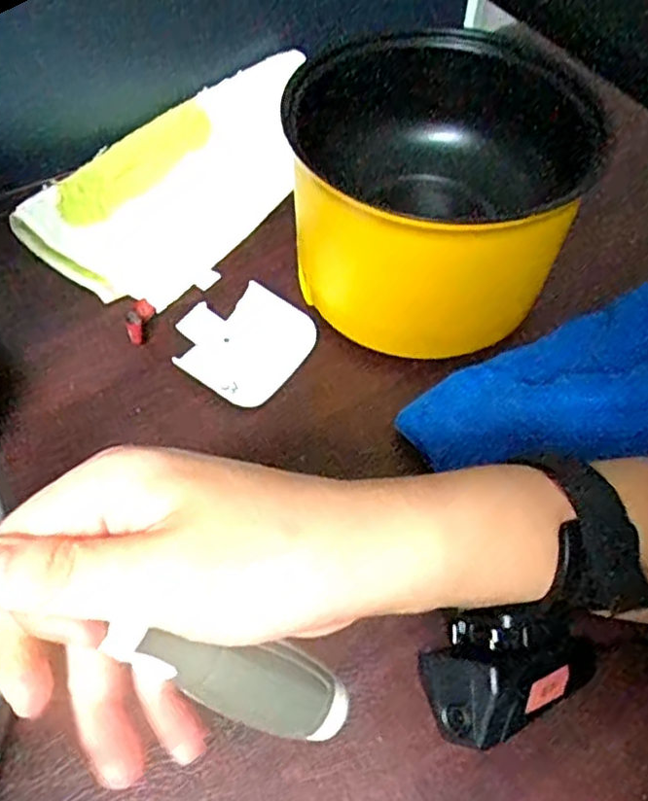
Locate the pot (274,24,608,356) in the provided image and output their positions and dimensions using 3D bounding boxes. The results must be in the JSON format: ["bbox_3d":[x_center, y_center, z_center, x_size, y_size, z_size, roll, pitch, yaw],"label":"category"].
[{"bbox_3d":[0.067,-0.128,0.435,0.167,0.113,0.174,1,56,-1],"label":"pot"}]

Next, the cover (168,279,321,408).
[{"bbox_3d":[-0.053,-0.037,0.435,0.078,0.014,0.078,31,61,18],"label":"cover"}]

